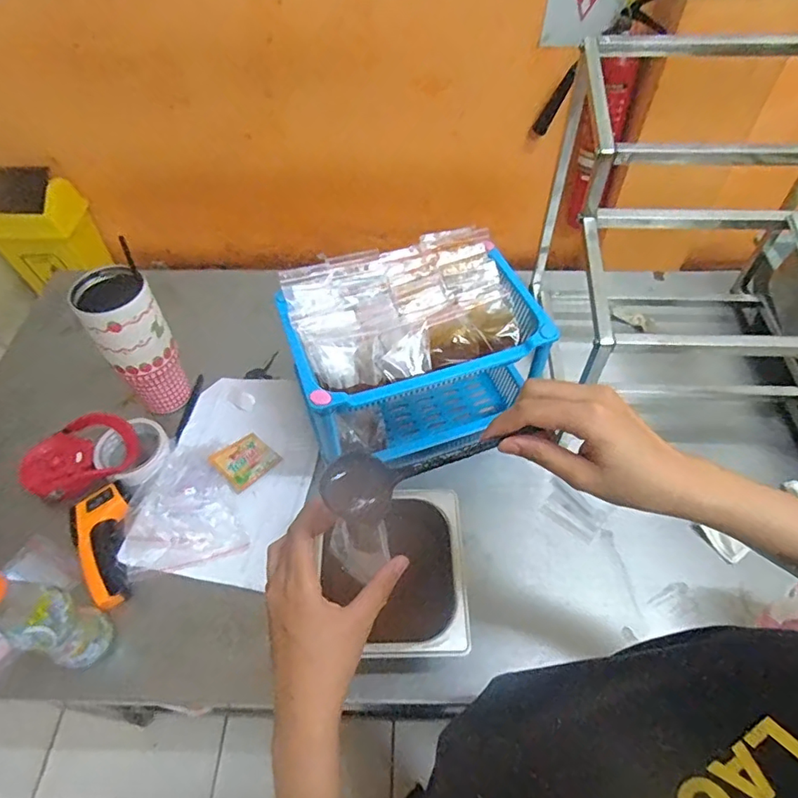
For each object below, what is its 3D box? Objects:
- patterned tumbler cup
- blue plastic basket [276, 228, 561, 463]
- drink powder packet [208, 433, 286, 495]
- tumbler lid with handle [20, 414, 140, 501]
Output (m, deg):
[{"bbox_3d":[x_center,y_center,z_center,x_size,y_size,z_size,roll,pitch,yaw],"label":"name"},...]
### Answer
[{"bbox_3d":[-0.356,-0.079,0.727,0.090,0.205,0.084,-32,60,-20],"label":"patterned tumbler cup"},{"bbox_3d":[0.013,-0.062,0.718,0.293,0.196,0.211,-18,56,-11],"label":"blue plastic basket"},{"bbox_3d":[-0.216,0.085,0.745,0.073,0.019,0.076,38,64,25],"label":"drink powder packet"},{"bbox_3d":[-0.442,0.080,0.735,0.144,0.047,0.099,-36,61,-22],"label":"tumbler lid with handle"}]

